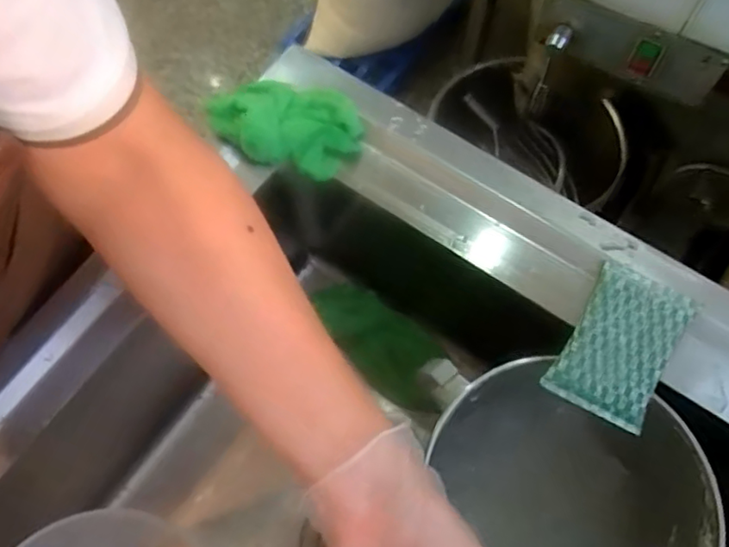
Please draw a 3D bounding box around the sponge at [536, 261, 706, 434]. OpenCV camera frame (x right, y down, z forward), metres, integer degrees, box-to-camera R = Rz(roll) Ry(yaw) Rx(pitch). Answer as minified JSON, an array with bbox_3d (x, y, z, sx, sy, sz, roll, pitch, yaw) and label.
[{"bbox_3d":[0.208,0.057,0.496,0.078,0.020,0.122,30,72,12],"label":"sponge"}]

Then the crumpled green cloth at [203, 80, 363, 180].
[{"bbox_3d":[-0.070,-0.139,0.557,0.124,0.038,0.088,19,70,8],"label":"crumpled green cloth"}]

